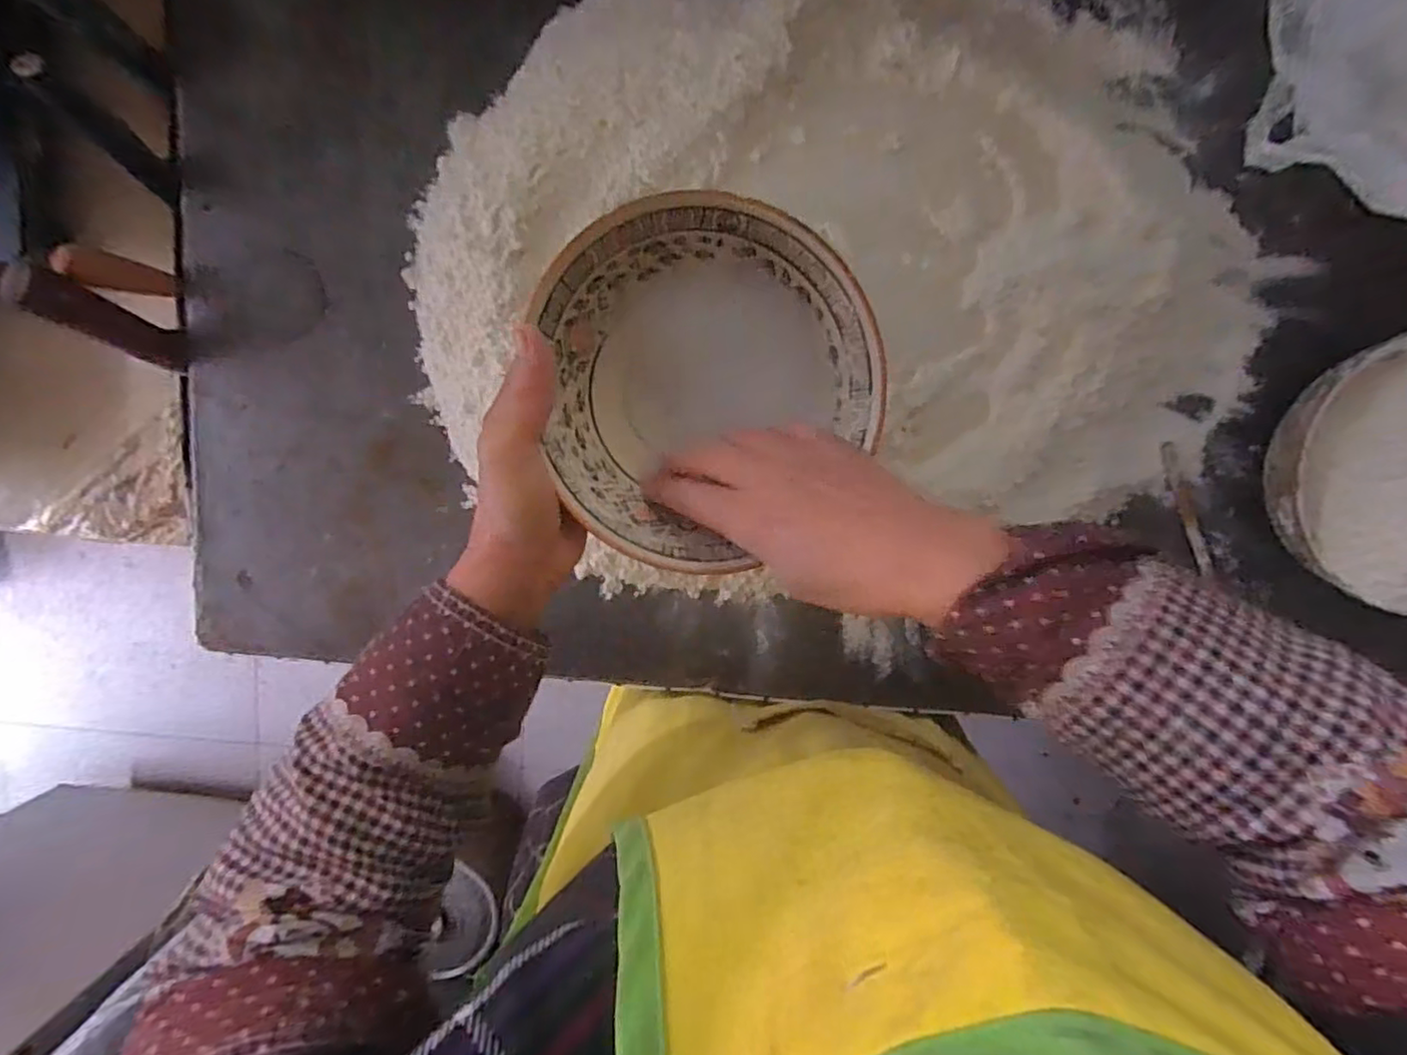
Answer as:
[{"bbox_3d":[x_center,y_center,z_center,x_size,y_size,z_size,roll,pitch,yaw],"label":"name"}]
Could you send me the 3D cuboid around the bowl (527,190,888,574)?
[{"bbox_3d":[0.000,-0.084,0.353,0.184,0.061,0.172,0,98,3],"label":"bowl"}]

